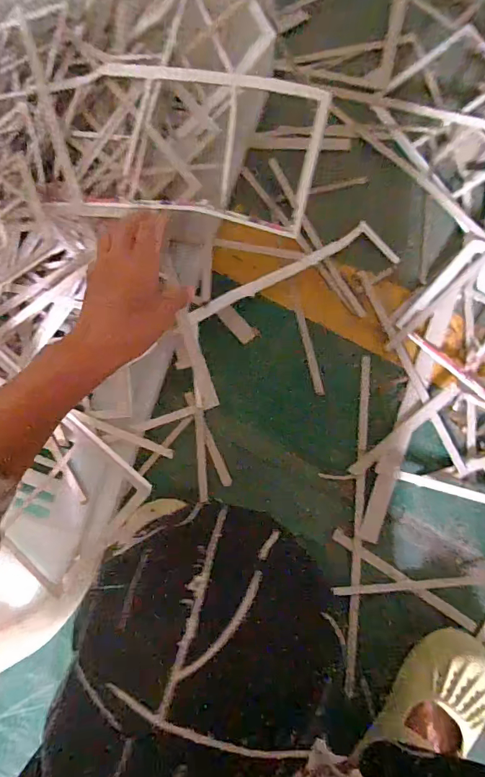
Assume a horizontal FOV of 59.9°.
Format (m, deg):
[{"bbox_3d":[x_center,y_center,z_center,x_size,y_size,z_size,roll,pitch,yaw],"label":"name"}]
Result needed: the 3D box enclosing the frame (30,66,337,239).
[{"bbox_3d":[-0.075,-0.261,0.451,0.315,0.026,0.166,8,86,7],"label":"frame"}]

